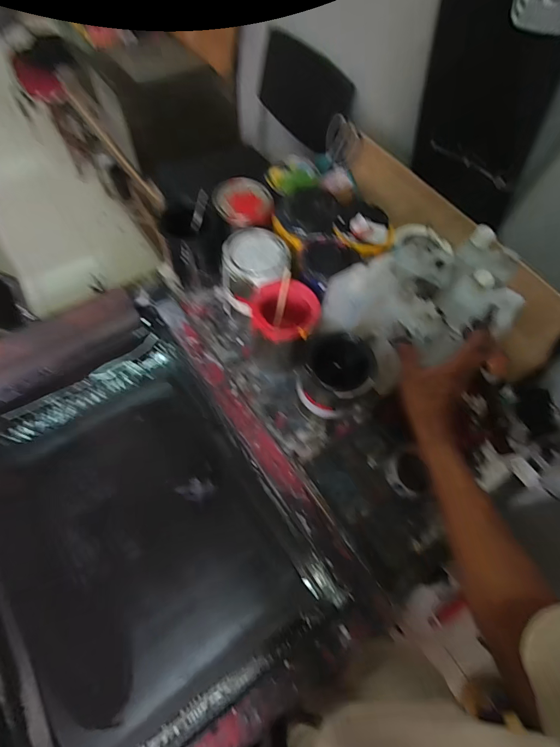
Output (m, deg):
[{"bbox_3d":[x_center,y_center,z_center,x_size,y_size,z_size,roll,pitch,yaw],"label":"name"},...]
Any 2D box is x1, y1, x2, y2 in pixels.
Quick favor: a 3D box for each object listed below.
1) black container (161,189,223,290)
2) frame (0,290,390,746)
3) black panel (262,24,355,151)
[{"bbox_3d":[-0.161,-0.241,0.689,0.110,0.136,0.096,-12,66,-7],"label":"black container"},{"bbox_3d":[-0.225,0.177,0.519,0.468,0.071,0.631,-30,66,-17],"label":"frame"},{"bbox_3d":[0.054,-0.681,0.878,0.275,0.164,0.015,48,45,13],"label":"black panel"}]

